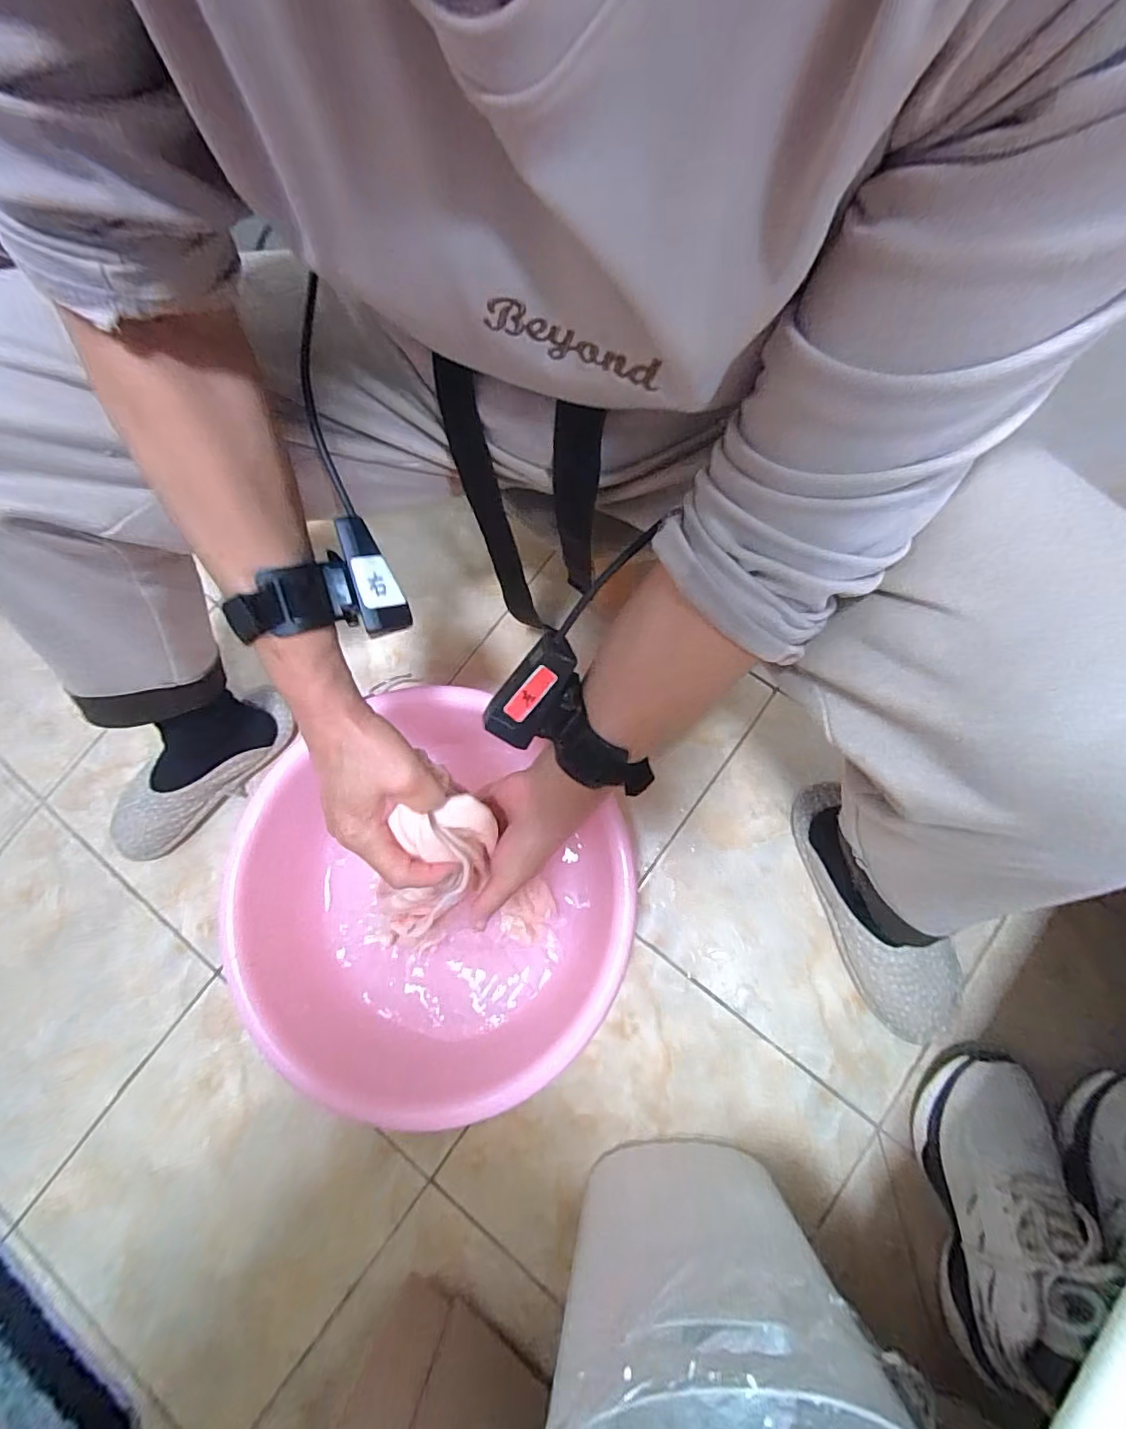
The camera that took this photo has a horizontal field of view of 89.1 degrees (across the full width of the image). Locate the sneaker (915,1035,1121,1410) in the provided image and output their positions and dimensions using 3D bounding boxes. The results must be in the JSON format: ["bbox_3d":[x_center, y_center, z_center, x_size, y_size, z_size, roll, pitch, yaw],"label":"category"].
[{"bbox_3d":[0.347,0.391,0.444,0.088,0.102,0.216,4,76,6],"label":"sneaker"}]

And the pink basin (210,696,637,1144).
[{"bbox_3d":[-0.125,0.168,0.528,0.345,0.114,0.320,-1,77,5],"label":"pink basin"}]

